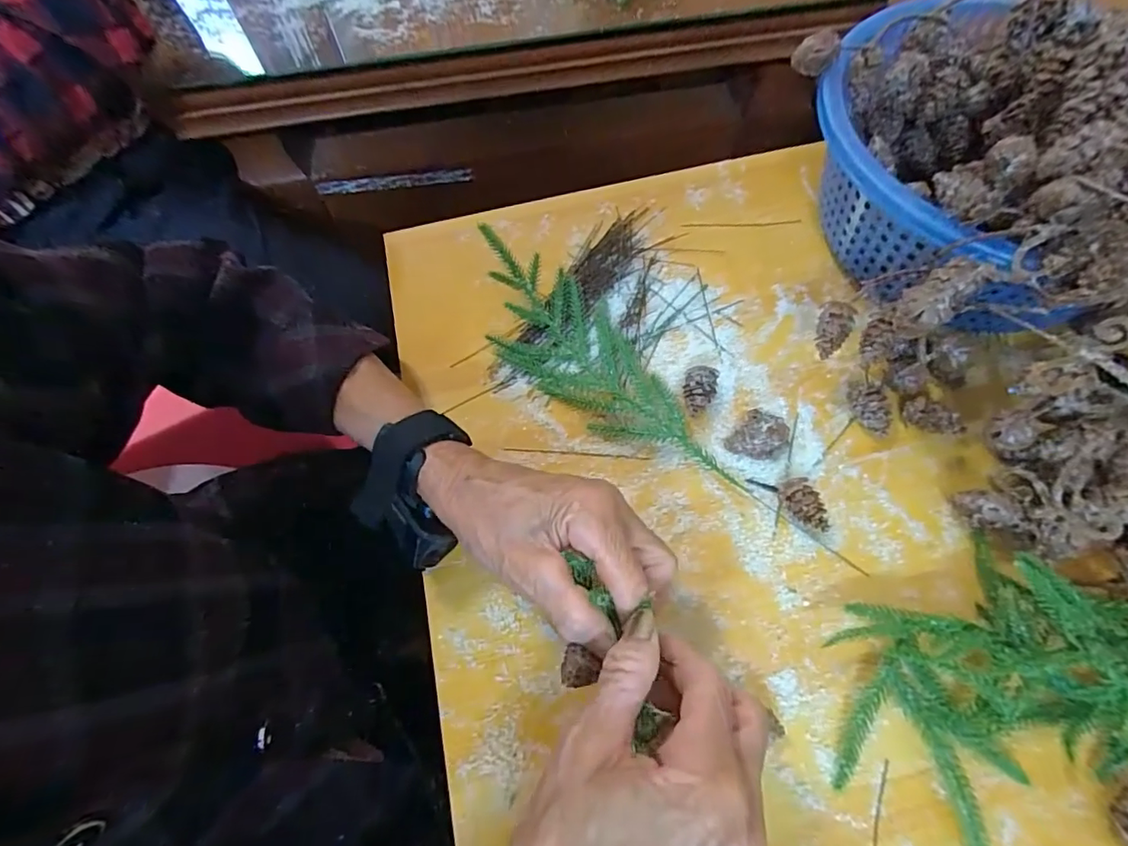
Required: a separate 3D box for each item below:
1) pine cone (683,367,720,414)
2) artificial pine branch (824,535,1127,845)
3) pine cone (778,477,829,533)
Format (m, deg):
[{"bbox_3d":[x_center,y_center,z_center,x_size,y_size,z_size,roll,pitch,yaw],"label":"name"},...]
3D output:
[{"bbox_3d":[0.094,-0.023,0.364,0.022,0.021,0.035,15,66,9],"label":"pine cone"},{"bbox_3d":[0.227,0.134,0.252,0.167,0.083,0.121,-21,66,-8],"label":"artificial pine branch"},{"bbox_3d":[0.149,0.052,0.326,0.018,0.023,0.036,-27,67,-11],"label":"pine cone"}]

